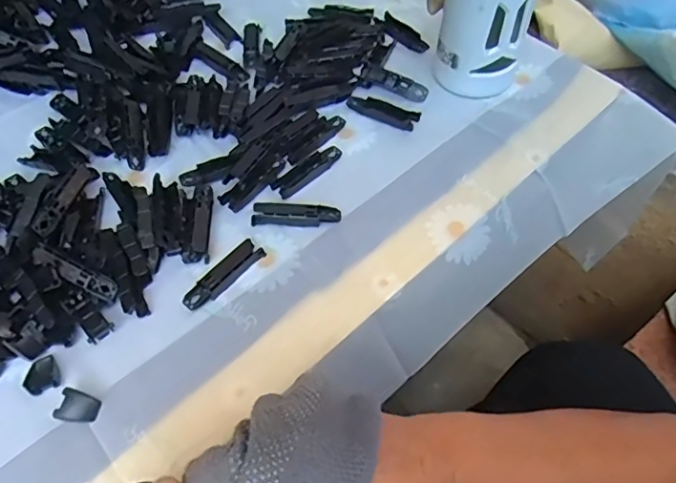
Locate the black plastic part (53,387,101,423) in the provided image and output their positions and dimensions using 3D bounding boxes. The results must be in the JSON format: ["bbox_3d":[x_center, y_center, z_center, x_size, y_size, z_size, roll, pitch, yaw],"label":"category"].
[{"bbox_3d":[-0.157,0.099,0.333,0.021,0.011,0.019,10,57,8],"label":"black plastic part"}]

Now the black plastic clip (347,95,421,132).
[{"bbox_3d":[0.038,-0.113,0.473,0.064,0.007,0.018,23,60,16],"label":"black plastic clip"}]

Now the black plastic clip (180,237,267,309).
[{"bbox_3d":[-0.079,0.024,0.384,0.018,0.006,0.063,35,63,22],"label":"black plastic clip"}]

